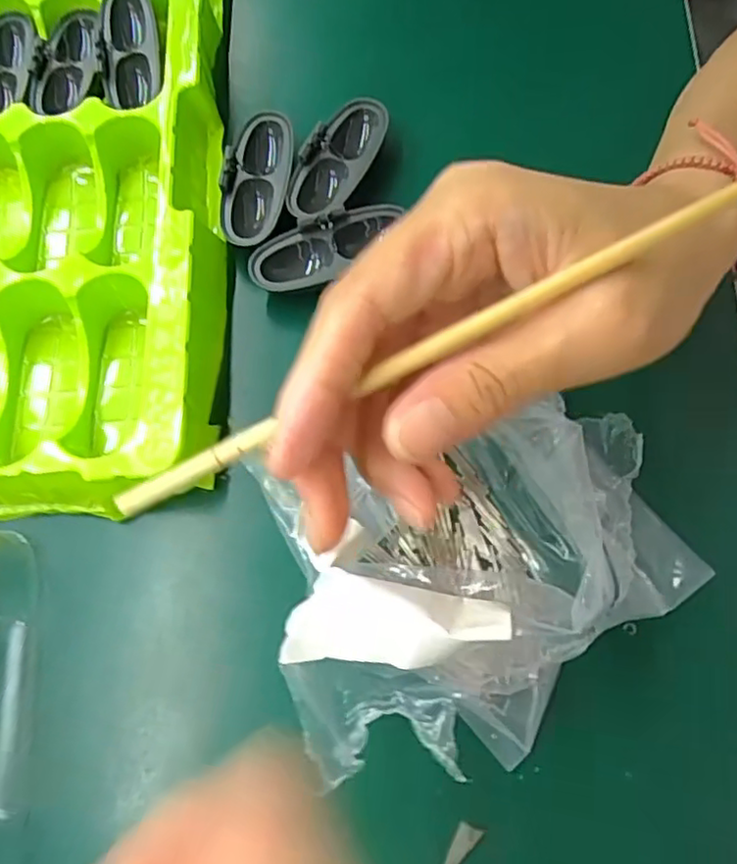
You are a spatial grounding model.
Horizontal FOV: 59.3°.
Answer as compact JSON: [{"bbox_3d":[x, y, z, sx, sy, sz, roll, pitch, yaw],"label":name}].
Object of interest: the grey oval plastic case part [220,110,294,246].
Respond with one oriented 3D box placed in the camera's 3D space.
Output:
[{"bbox_3d":[-0.047,-0.109,0.272,0.026,0.009,0.067,5,70,1],"label":"grey oval plastic case part"}]

